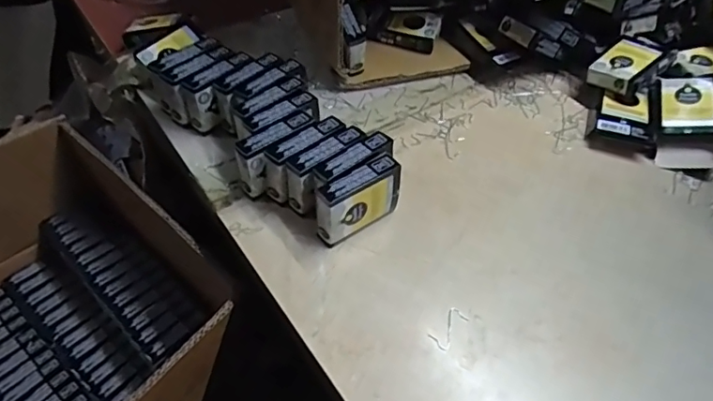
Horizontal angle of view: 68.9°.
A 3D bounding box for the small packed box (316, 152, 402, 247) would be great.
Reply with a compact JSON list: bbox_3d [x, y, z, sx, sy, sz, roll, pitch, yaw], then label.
[{"bbox_3d":[0.002,0.001,0.426,0.076,0.061,0.022,-30,56,-25],"label":"small packed box"}]

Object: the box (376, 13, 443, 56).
[{"bbox_3d":[0.062,-0.199,0.605,0.067,0.023,0.043,12,49,8],"label":"box"}]

